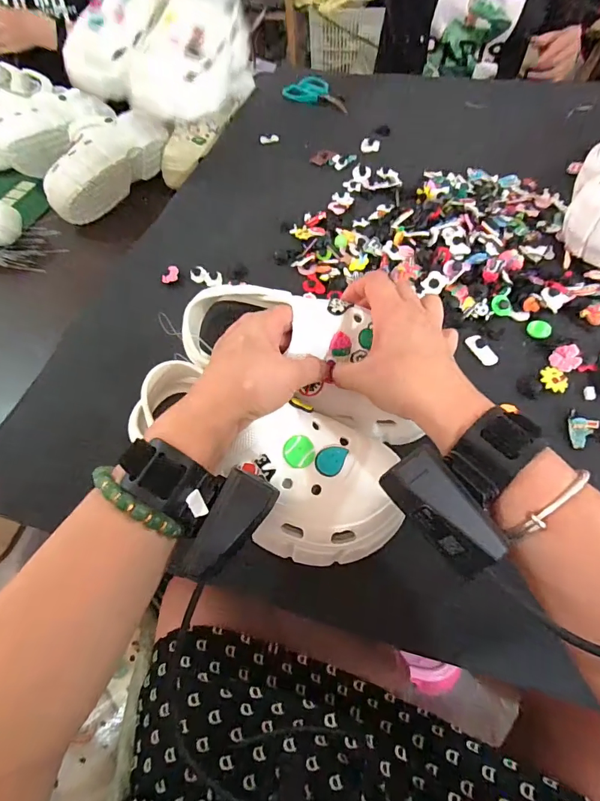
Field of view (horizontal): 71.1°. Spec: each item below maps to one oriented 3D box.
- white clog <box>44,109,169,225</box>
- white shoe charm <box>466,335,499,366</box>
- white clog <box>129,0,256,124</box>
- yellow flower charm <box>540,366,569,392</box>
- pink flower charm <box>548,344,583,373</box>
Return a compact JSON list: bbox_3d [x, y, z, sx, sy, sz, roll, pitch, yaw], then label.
[{"bbox_3d":[-0.375,-0.451,0.802,0.112,0.113,0.247,37,68,24],"label":"white clog"},{"bbox_3d":[0.199,-0.055,0.459,0.018,0.004,0.041,-24,59,-10],"label":"white shoe charm"},{"bbox_3d":[-0.162,-0.525,0.605,0.120,0.164,0.208,11,60,12],"label":"white clog"},{"bbox_3d":[0.259,-0.021,0.429,0.026,0.006,0.026,-2,58,3],"label":"yellow flower charm"},{"bbox_3d":[0.277,-0.043,0.438,0.029,0.009,0.028,-15,69,21],"label":"pink flower charm"}]

